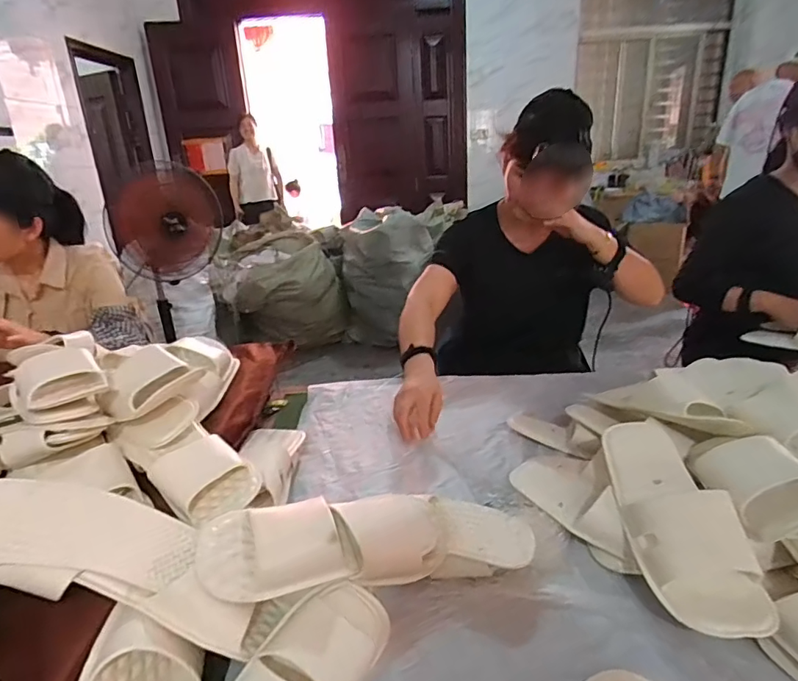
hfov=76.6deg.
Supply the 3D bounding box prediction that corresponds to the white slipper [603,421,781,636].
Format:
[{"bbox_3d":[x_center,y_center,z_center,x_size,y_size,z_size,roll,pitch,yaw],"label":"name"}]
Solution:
[{"bbox_3d":[0.325,0.204,0.606,0.109,0.061,0.275,-3,36,-1],"label":"white slipper"}]

